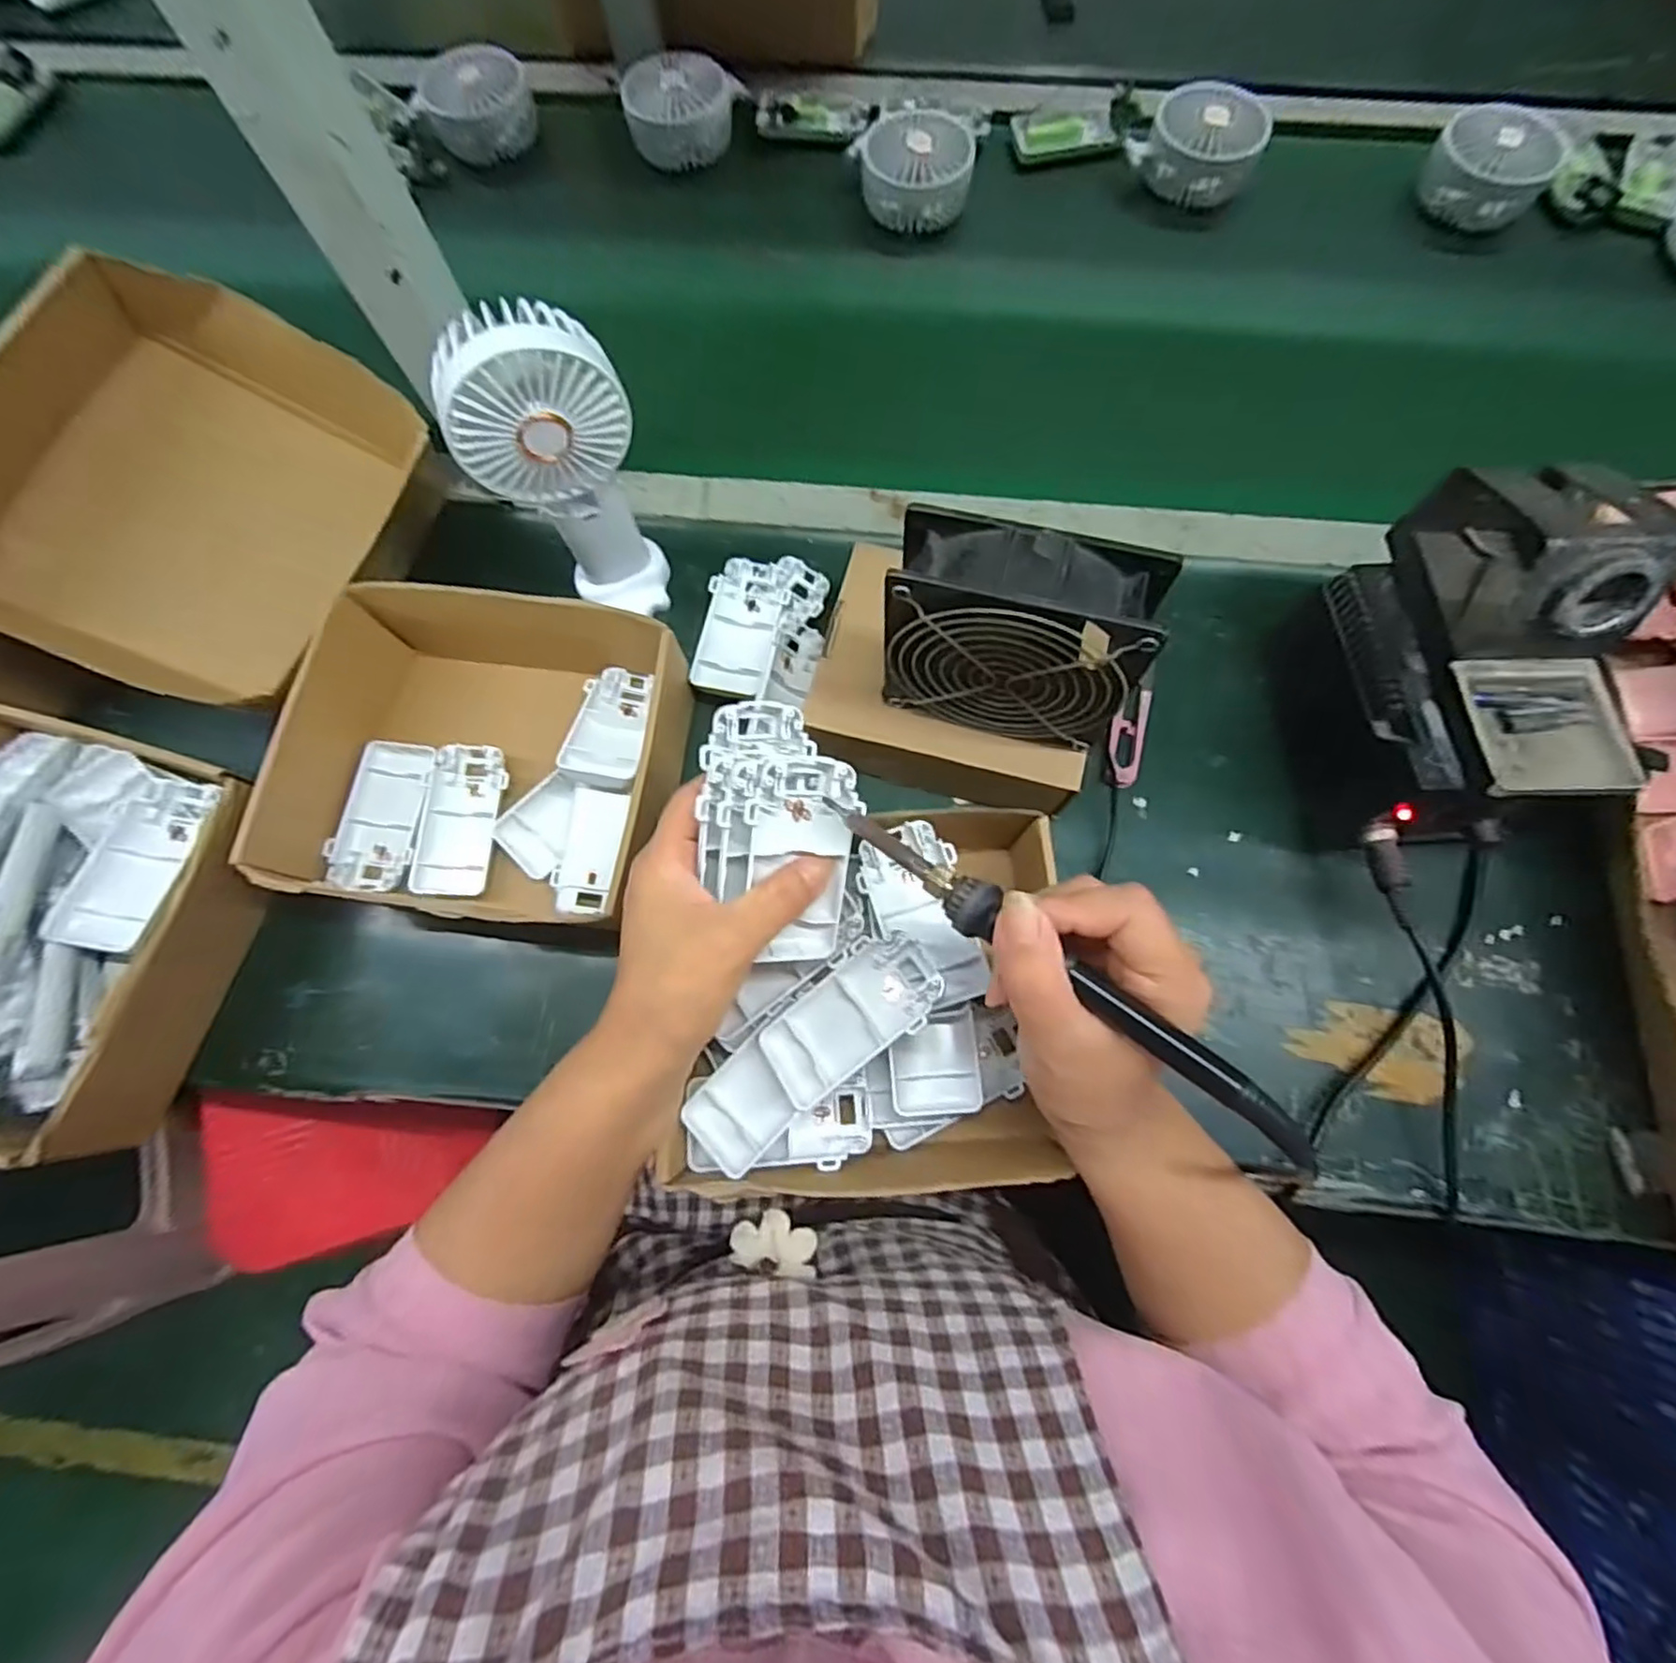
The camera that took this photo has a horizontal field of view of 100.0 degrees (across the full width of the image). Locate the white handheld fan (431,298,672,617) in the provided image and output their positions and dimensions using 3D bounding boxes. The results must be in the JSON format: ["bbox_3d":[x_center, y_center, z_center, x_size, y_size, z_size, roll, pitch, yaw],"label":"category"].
[{"bbox_3d":[-0.148,-0.191,0.399,0.086,0.185,0.049,-26,75,-6],"label":"white handheld fan"}]

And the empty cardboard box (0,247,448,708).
[{"bbox_3d":[-0.404,-0.215,0.449,0.077,0.193,0.247,29,84,42],"label":"empty cardboard box"}]

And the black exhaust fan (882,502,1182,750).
[{"bbox_3d":[0.084,-0.094,0.347,0.117,0.114,0.044,15,75,5],"label":"black exhaust fan"}]

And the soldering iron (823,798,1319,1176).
[{"bbox_3d":[0.077,0.048,0.260,0.206,0.015,0.017,36,78,18],"label":"soldering iron"}]

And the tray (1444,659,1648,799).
[{"bbox_3d":[0.345,-0.051,0.342,0.078,0.012,0.070,-2,74,1],"label":"tray"}]

